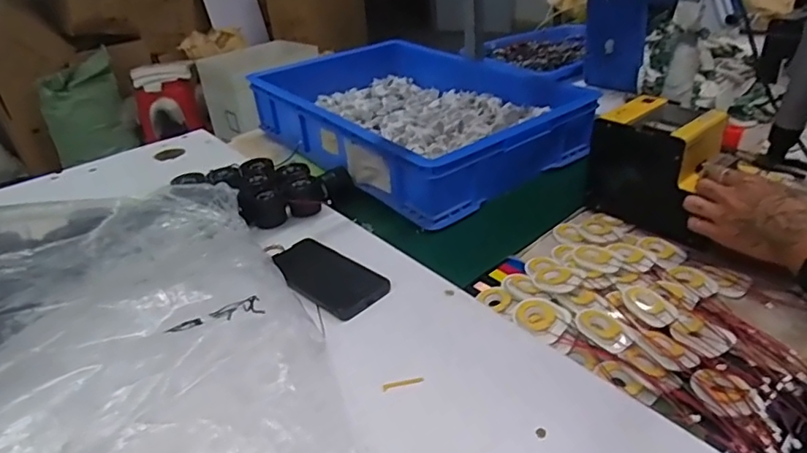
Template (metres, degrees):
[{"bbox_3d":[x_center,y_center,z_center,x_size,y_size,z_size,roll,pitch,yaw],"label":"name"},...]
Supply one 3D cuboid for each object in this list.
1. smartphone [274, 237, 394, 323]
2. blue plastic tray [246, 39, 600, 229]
[{"bbox_3d":[-0.096,0.059,0.669,0.159,0.011,0.077,27,42,35],"label":"smartphone"},{"bbox_3d":[0.016,-0.227,1.079,0.417,0.118,0.577,-28,37,-33],"label":"blue plastic tray"}]

